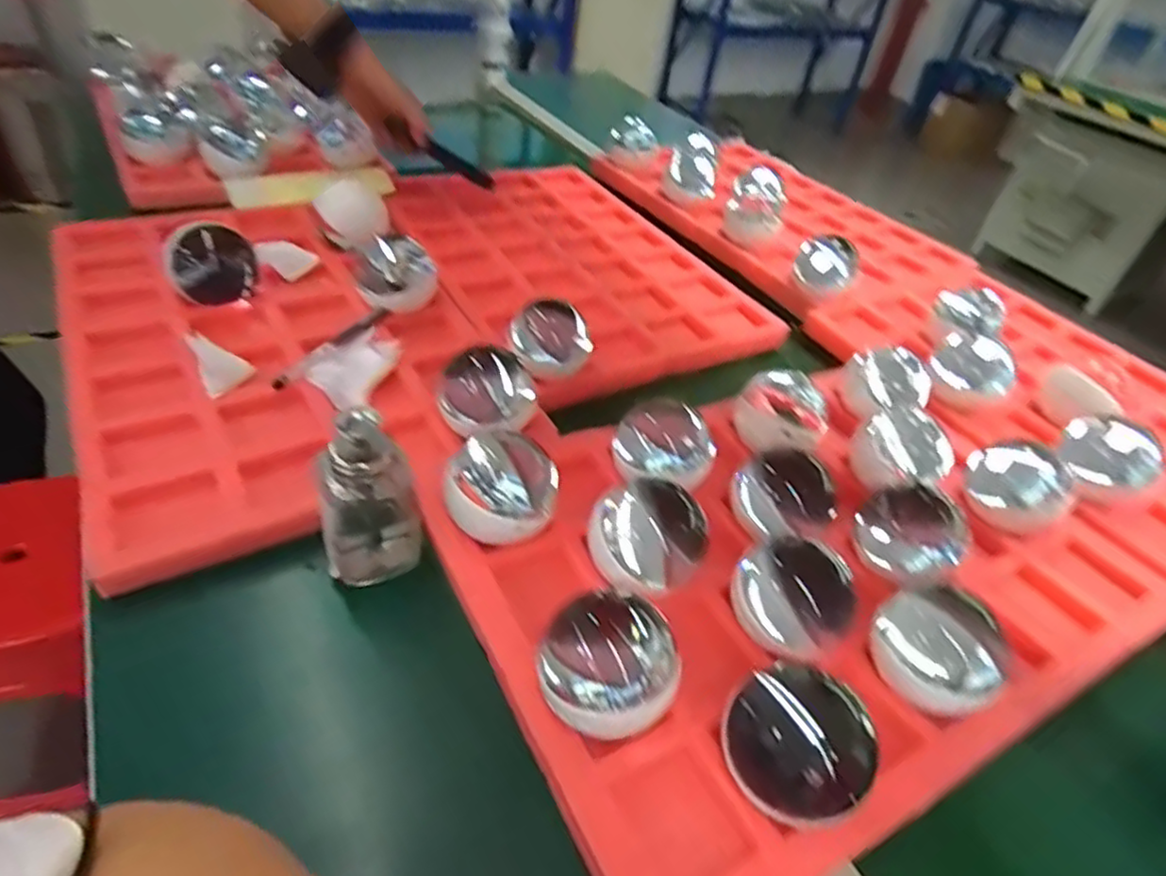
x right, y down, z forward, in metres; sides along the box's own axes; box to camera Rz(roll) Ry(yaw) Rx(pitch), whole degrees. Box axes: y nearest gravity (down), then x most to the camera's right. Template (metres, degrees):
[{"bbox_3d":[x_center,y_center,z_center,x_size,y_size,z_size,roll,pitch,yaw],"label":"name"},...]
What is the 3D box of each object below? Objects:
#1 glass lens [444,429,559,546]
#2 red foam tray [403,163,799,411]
[{"bbox_3d":[-0.054,0.033,0.453,0.073,0.070,0.075,3,40,-6],"label":"glass lens"},{"bbox_3d":[-0.028,-0.228,0.834,0.330,0.042,0.503,-18,46,-27],"label":"red foam tray"}]

